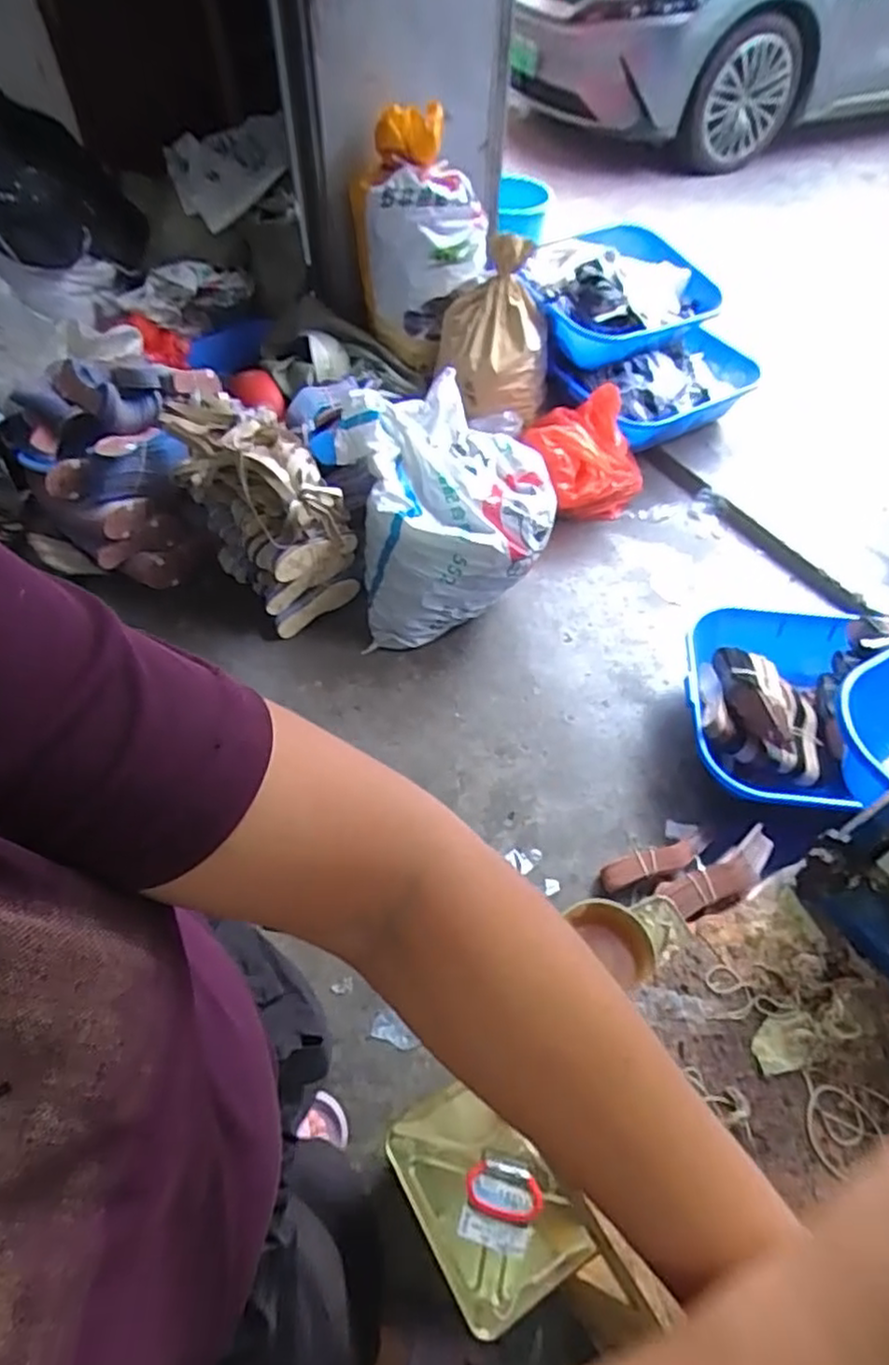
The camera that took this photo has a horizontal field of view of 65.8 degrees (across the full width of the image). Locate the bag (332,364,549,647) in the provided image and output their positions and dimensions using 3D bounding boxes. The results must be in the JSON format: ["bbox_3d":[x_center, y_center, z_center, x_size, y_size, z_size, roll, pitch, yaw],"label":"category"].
[{"bbox_3d":[-0.017,-0.454,1.771,0.512,0.350,0.563,-9,55,-7],"label":"bag"}]

